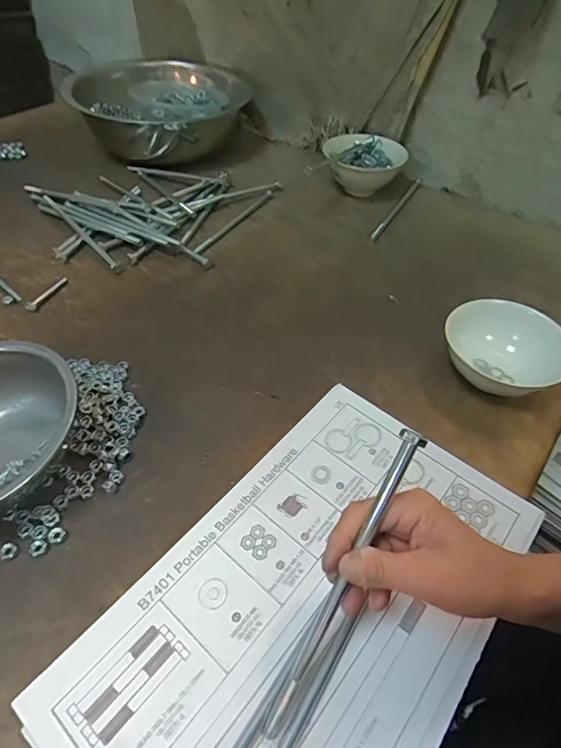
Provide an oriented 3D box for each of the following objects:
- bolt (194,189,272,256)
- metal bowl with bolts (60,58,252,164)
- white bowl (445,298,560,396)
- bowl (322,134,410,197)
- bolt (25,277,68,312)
[{"bbox_3d":[-0.071,-0.247,0.728,0.017,0.010,0.210,25,53,20],"label":"bolt"},{"bbox_3d":[-0.217,-0.524,0.887,0.257,0.116,0.280,0,48,0],"label":"metal bowl with bolts"},{"bbox_3d":[0.253,-0.018,0.505,0.124,0.058,0.124,0,48,0],"label":"white bowl"},{"bbox_3d":[0.142,-0.358,0.795,0.132,0.071,0.133,0,48,0],"label":"bowl"},{"bbox_3d":[-0.308,-0.108,0.594,0.013,0.010,0.074,12,49,10],"label":"bolt"}]

